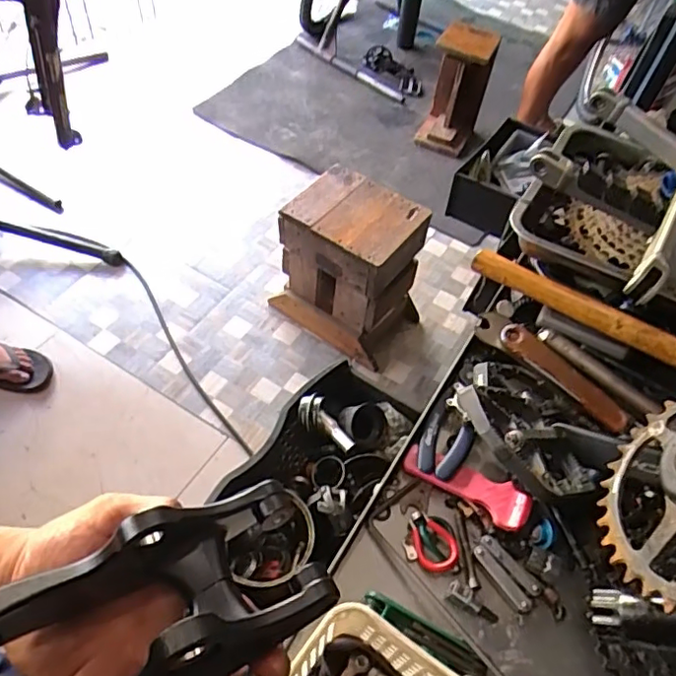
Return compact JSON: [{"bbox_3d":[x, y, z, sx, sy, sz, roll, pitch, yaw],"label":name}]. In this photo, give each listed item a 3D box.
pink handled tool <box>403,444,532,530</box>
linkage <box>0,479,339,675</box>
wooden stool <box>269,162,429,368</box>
[{"bbox_3d":[0.121,0.132,0.539,0.119,0.020,0.038,29,56,15],"label":"pink handled tool"},{"bbox_3d":[-0.090,0.139,0.273,0.174,0.057,0.092,-19,57,-19],"label":"linkage"},{"bbox_3d":[0.037,-0.198,1.609,0.332,0.404,0.256,33,57,18],"label":"wooden stool"}]

